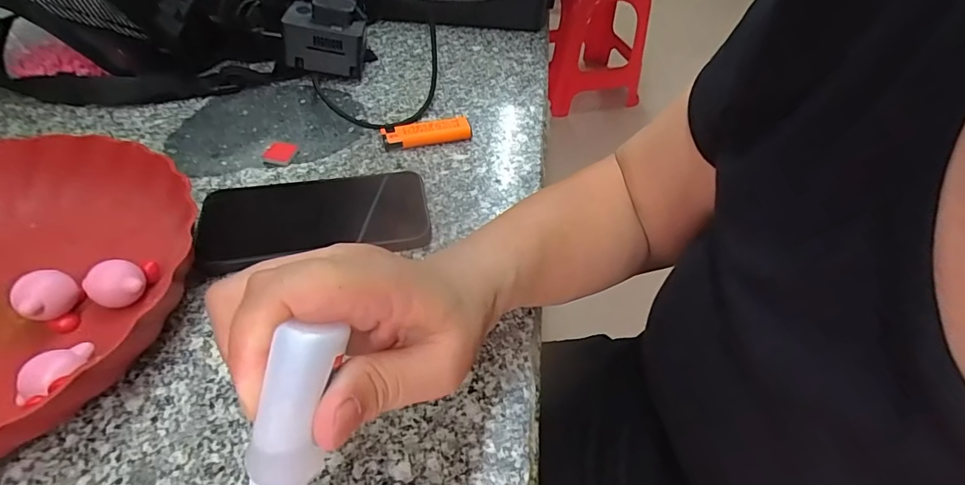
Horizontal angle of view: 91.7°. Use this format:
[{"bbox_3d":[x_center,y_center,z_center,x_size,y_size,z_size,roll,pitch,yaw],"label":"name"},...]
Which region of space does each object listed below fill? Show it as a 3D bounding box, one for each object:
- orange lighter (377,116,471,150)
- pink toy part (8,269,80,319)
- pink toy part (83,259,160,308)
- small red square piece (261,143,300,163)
[{"bbox_3d":[-0.051,-0.099,0.426,0.078,0.015,0.023,-9,48,-10],"label":"orange lighter"},{"bbox_3d":[-0.256,0.034,0.279,0.023,0.031,0.029,26,51,20],"label":"pink toy part"},{"bbox_3d":[-0.225,0.027,0.294,0.032,0.030,0.027,-10,48,-11],"label":"pink toy part"},{"bbox_3d":[-0.176,-0.079,0.407,0.027,0.004,0.024,11,48,8],"label":"small red square piece"}]

